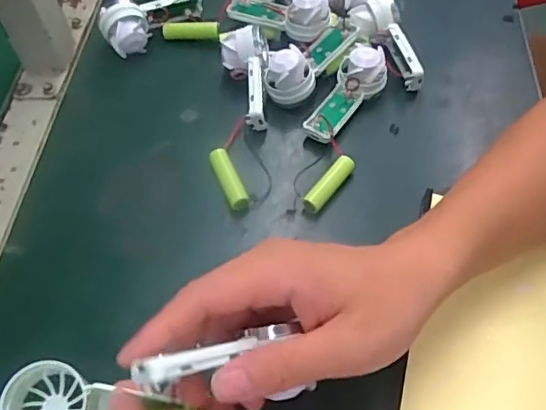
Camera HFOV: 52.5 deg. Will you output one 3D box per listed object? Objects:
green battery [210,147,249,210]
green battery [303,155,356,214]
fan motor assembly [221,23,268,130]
[{"bbox_3d":[-0.032,-0.020,0.412,0.015,0.015,0.053,-20,59,-11],"label":"green battery"},{"bbox_3d":[0.042,-0.015,0.410,0.014,0.018,0.052,30,63,19],"label":"green battery"},{"bbox_3d":[-0.023,-0.104,0.453,0.038,0.038,0.087,-1,57,1],"label":"fan motor assembly"}]

